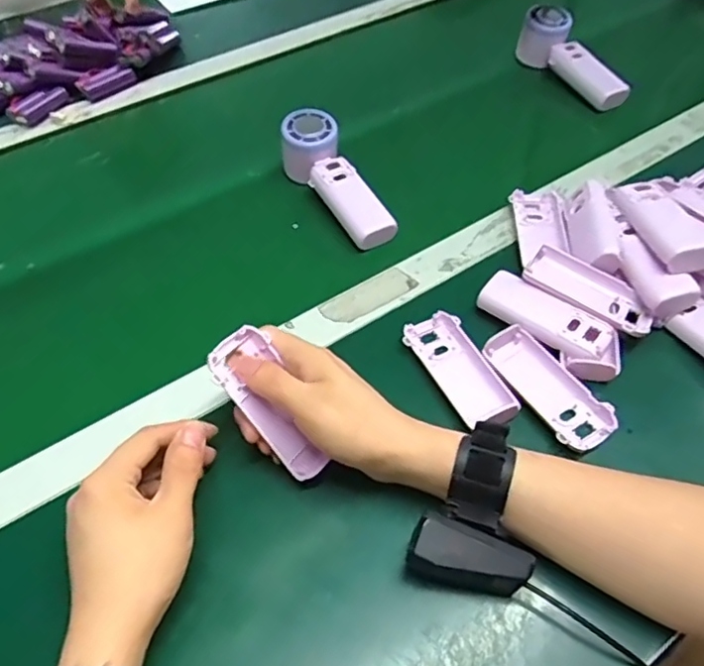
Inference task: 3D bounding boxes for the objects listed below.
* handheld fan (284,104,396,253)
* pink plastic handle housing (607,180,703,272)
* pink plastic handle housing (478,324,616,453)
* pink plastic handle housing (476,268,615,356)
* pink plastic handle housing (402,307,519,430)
[{"bbox_3d":[-0.017,-0.151,0.606,0.050,0.050,0.171,-27,70,-19],"label":"handheld fan"},{"bbox_3d":[0.261,-0.099,0.509,0.047,0.024,0.114,-4,51,-1],"label":"pink plastic handle housing"},{"bbox_3d":[0.150,0.042,0.463,0.046,0.024,0.110,-26,54,-18],"label":"pink plastic handle housing"},{"bbox_3d":[0.157,-0.014,0.491,0.104,0.019,0.039,34,59,26],"label":"pink plastic handle housing"},{"bbox_3d":[0.085,0.029,0.474,0.044,0.017,0.106,-25,54,-17],"label":"pink plastic handle housing"}]

